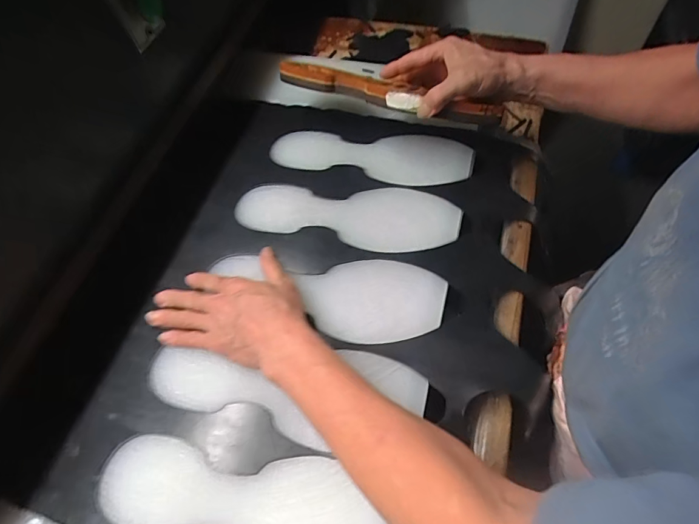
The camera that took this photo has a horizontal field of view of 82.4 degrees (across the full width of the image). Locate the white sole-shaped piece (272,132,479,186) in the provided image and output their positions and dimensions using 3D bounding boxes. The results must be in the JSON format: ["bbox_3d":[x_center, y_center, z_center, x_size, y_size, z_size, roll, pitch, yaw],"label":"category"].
[{"bbox_3d":[0.028,-0.142,0.543,0.269,0.010,0.089,4,61,7],"label":"white sole-shaped piece"}]

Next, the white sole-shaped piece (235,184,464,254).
[{"bbox_3d":[-0.006,-0.059,0.493,0.274,0.009,0.089,6,61,8],"label":"white sole-shaped piece"}]

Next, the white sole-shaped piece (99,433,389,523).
[{"bbox_3d":[-0.093,0.215,0.346,0.259,0.009,0.094,6,61,8],"label":"white sole-shaped piece"}]

